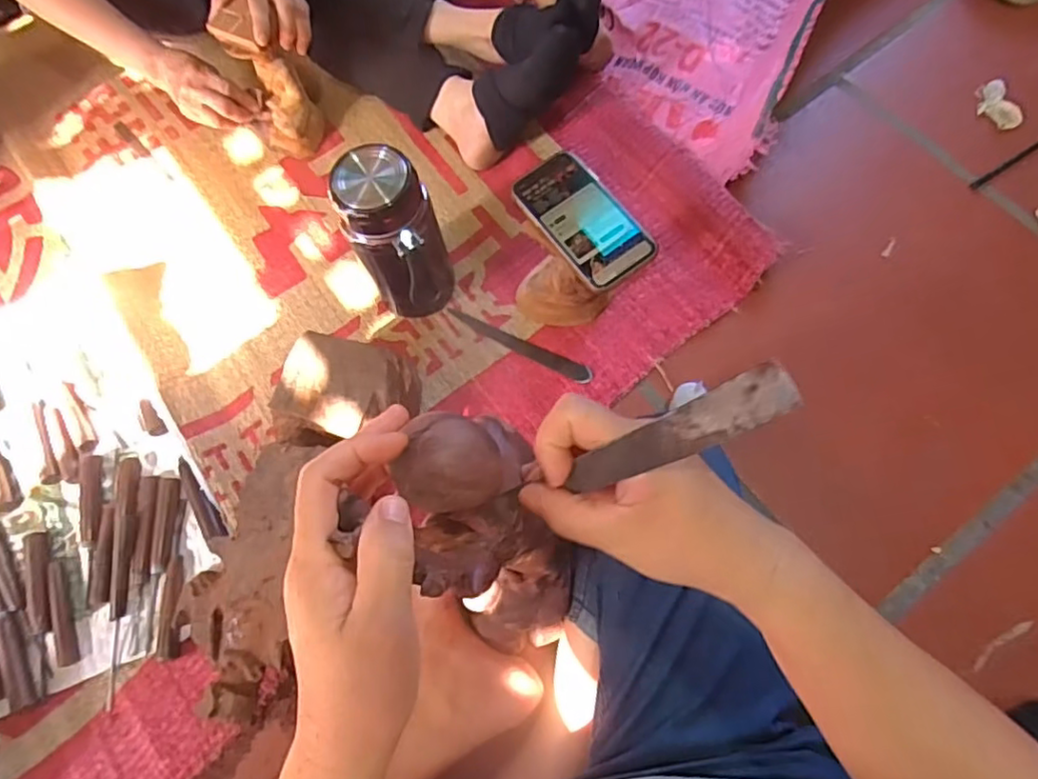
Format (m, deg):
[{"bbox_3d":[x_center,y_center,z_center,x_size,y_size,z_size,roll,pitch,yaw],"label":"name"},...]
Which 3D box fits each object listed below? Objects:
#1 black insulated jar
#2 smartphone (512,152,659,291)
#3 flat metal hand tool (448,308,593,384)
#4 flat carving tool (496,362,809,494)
[{"bbox_3d":[-0.127,-0.157,0.684,0.089,0.226,0.086,-1,71,2],"label":"black insulated jar"},{"bbox_3d":[0.061,-0.168,0.602,0.076,0.013,0.150,-35,71,-9],"label":"smartphone"},{"bbox_3d":[-0.001,-0.051,0.760,0.191,0.006,0.025,24,74,10],"label":"flat metal hand tool"},{"bbox_3d":[0.052,0.028,0.273,0.010,0.149,0.018,3,64,-40],"label":"flat carving tool"}]

